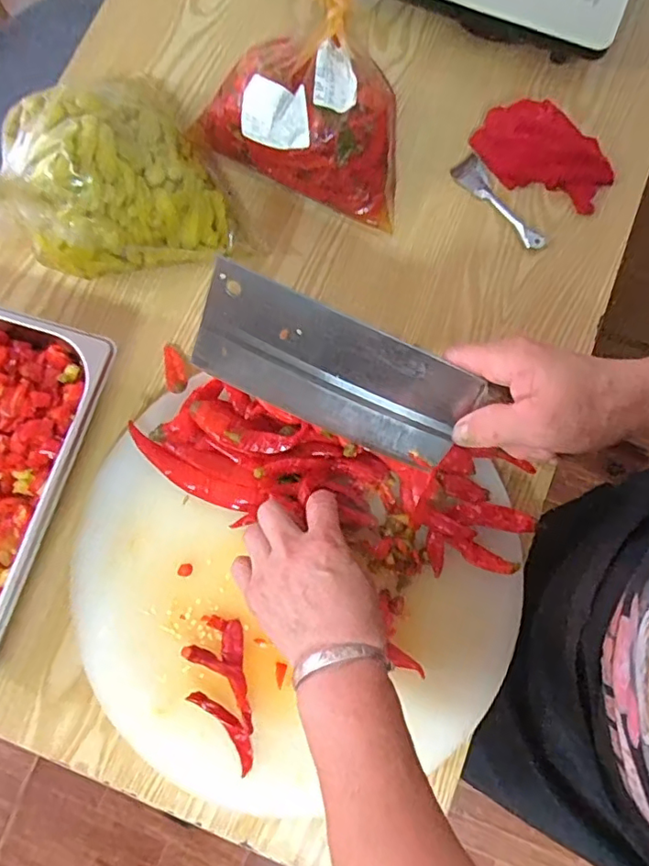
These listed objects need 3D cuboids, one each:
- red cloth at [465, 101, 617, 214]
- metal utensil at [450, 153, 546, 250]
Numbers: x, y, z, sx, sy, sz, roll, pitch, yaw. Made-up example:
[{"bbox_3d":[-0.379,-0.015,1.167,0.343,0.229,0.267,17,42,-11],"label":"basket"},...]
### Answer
[{"bbox_3d":[0.219,-0.278,0.562,0.142,0.059,0.062,25,79,5],"label":"red cloth"},{"bbox_3d":[0.172,-0.226,0.556,0.024,0.013,0.119,-36,80,-7],"label":"metal utensil"}]

